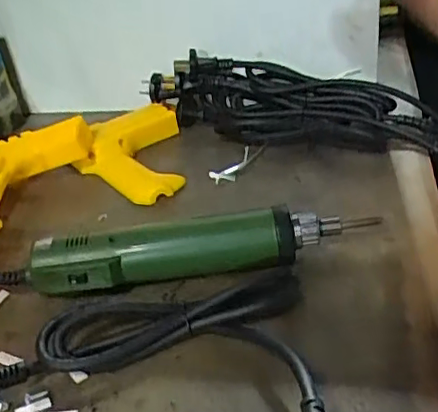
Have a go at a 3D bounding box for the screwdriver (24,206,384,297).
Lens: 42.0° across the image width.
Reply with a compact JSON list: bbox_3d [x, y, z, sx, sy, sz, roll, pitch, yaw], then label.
[{"bbox_3d":[-0.012,0.026,0.413,0.245,0.036,0.050,-10,33,-4],"label":"screwdriver"}]

